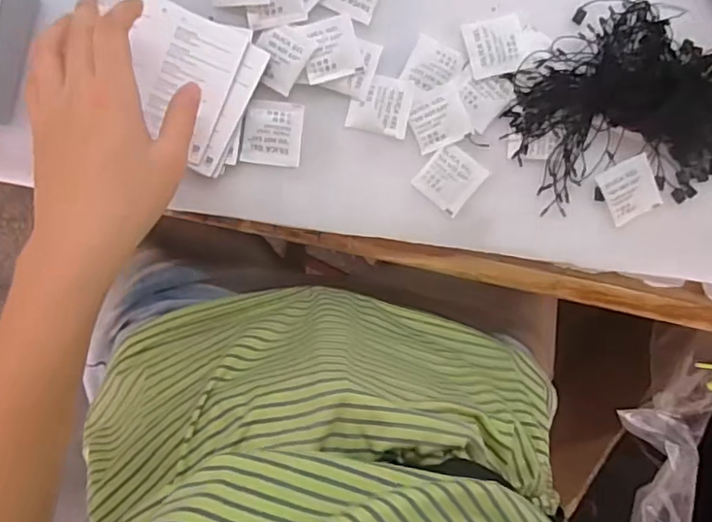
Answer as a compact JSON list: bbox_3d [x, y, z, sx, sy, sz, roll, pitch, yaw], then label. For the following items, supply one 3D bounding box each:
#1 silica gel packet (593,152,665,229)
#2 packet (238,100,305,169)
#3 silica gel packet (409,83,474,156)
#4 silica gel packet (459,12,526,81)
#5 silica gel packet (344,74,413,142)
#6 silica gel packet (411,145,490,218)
[{"bbox_3d":[0.198,-0.051,0.423,0.041,0.004,0.040,-25,95,-2],"label":"silica gel packet"},{"bbox_3d":[-0.056,-0.086,0.398,0.039,0.004,0.042,5,93,-4],"label":"packet"},{"bbox_3d":[0.058,-0.097,0.404,0.041,0.004,0.036,-24,95,-2],"label":"silica gel packet"},{"bbox_3d":[0.097,-0.149,0.407,0.041,0.004,0.039,-15,95,-3],"label":"silica gel packet"},{"bbox_3d":[0.017,-0.107,0.401,0.041,0.004,0.038,11,93,-5],"label":"silica gel packet"},{"bbox_3d":[0.066,-0.058,0.410,0.039,0.004,0.041,39,90,-5],"label":"silica gel packet"}]

